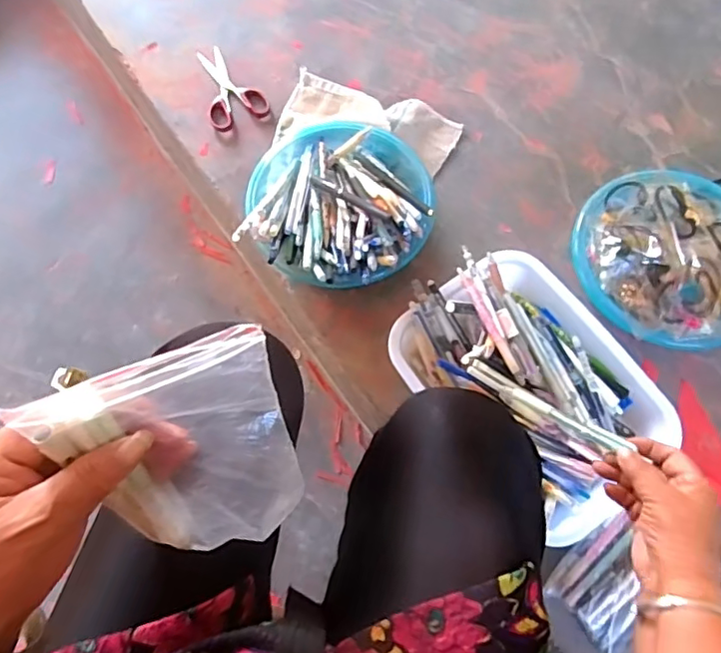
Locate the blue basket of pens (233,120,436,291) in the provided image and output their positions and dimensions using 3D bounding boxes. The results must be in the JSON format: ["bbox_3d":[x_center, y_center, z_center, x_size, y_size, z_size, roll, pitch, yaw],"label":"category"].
[{"bbox_3d":[-0.026,-0.145,0.696,0.215,0.114,0.224,0,70,-1],"label":"blue basket of pens"}]

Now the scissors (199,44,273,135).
[{"bbox_3d":[-0.198,-0.352,0.825,0.084,0.008,0.153,-26,73,-10],"label":"scissors"}]

